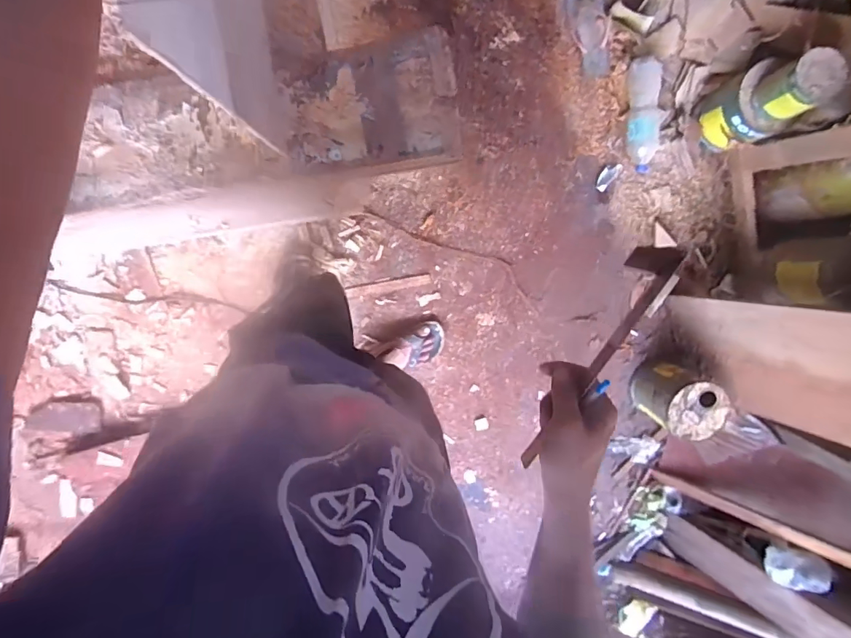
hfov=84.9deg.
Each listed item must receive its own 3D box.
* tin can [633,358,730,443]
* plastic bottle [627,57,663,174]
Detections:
[{"bbox_3d":[0.691,0.220,1.272,0.174,0.174,0.165,24,97,-8],"label":"tin can"},{"bbox_3d":[0.577,-0.539,1.231,0.082,0.073,0.283,-7,99,-1],"label":"plastic bottle"}]

